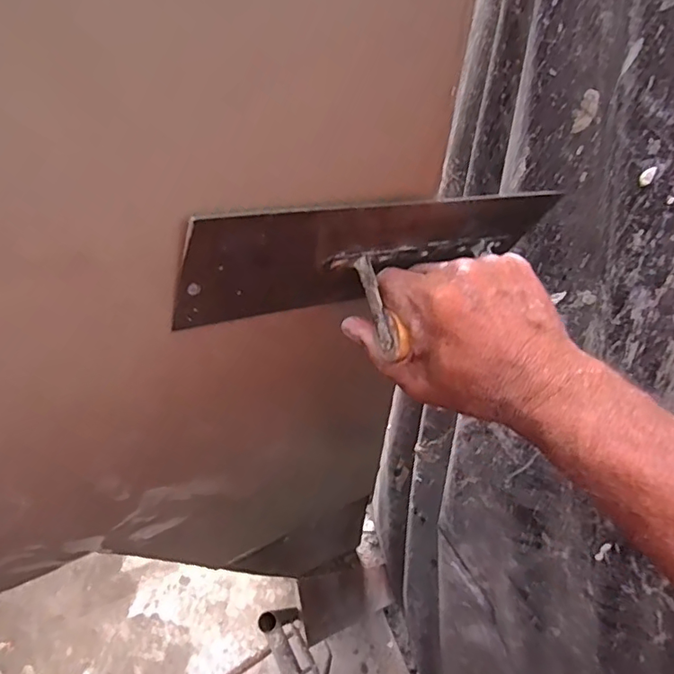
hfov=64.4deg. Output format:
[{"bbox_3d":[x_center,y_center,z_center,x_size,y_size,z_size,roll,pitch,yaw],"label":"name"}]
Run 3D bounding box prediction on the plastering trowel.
[{"bbox_3d":[0.037,-0.031,0.313,0.243,0.098,0.061,-13,65,-21],"label":"plastering trowel"}]

